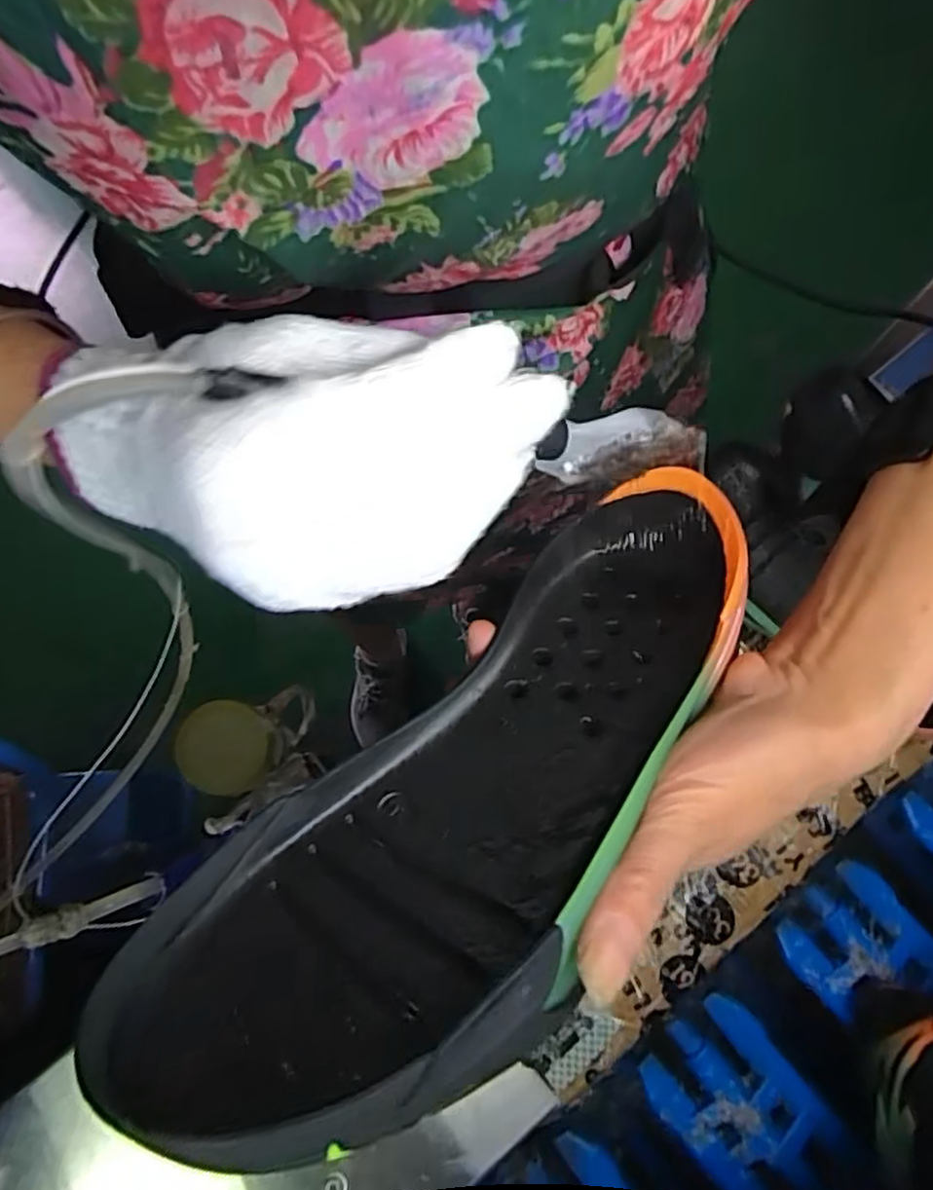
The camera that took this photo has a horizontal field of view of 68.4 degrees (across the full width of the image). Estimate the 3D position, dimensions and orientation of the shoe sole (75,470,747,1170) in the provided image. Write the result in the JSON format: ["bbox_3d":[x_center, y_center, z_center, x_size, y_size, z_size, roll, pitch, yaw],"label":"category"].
[{"bbox_3d":[0.014,0.048,0.222,0.091,0.053,0.255,40,61,11],"label":"shoe sole"}]

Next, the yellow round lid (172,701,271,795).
[{"bbox_3d":[-0.199,0.125,0.565,0.069,0.021,0.074,0,72,-1],"label":"yellow round lid"}]

